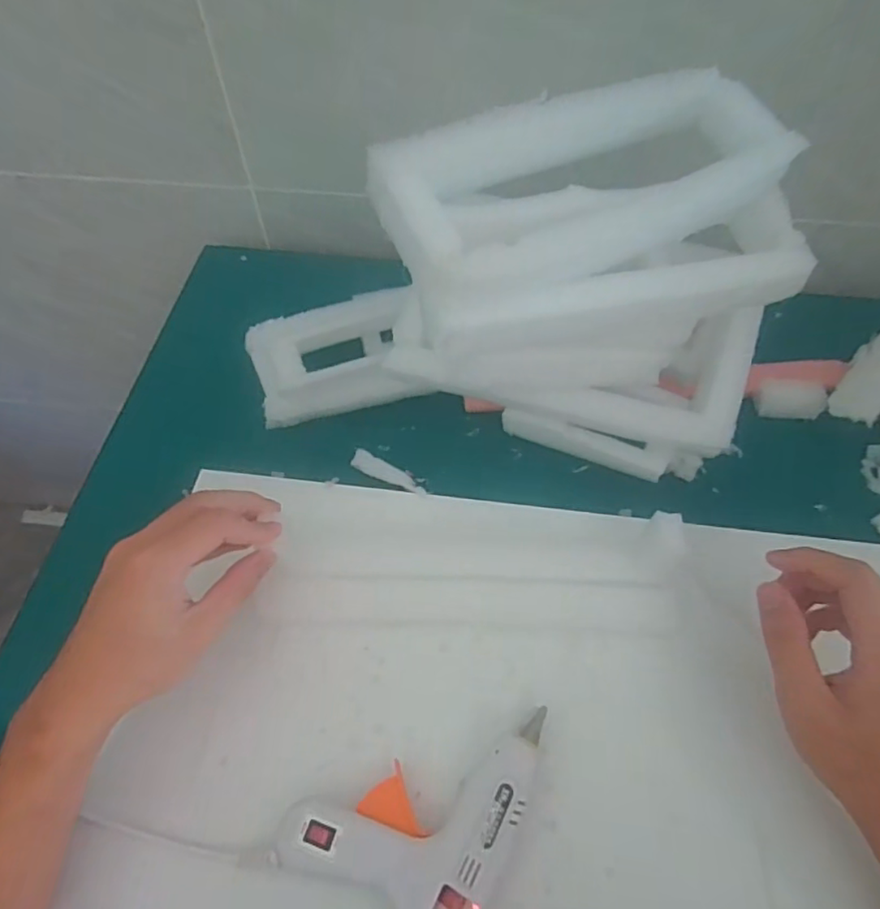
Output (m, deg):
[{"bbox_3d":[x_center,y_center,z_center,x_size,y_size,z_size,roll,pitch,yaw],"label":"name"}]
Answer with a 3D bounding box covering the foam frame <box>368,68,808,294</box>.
[{"bbox_3d":[0.088,-0.164,0.345,0.254,0.047,0.100,-22,61,-14],"label":"foam frame"}]

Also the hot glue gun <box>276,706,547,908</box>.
[{"bbox_3d":[-0.009,0.188,0.326,0.108,0.025,0.130,27,61,15],"label":"hot glue gun"}]

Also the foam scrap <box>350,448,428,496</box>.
[{"bbox_3d":[-0.038,0.014,0.452,0.066,0.008,0.015,25,61,14],"label":"foam scrap"}]

